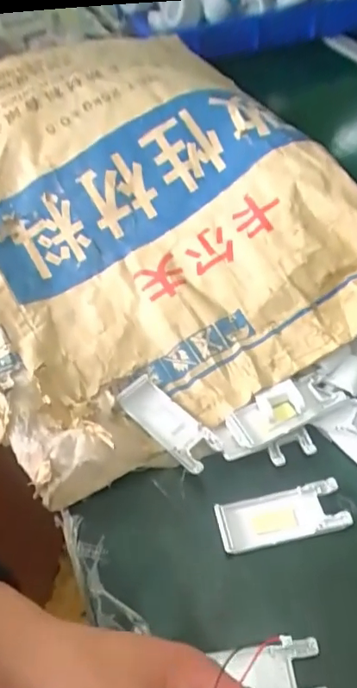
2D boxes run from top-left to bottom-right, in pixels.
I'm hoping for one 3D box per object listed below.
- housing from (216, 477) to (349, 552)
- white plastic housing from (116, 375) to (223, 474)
[{"bbox_3d":[0.084,0.140,0.410,0.103,0.008,0.039,-11,50,-4],"label":"housing"},{"bbox_3d":[-0.009,0.074,0.466,0.039,0.020,0.106,-37,57,-23],"label":"white plastic housing"}]

